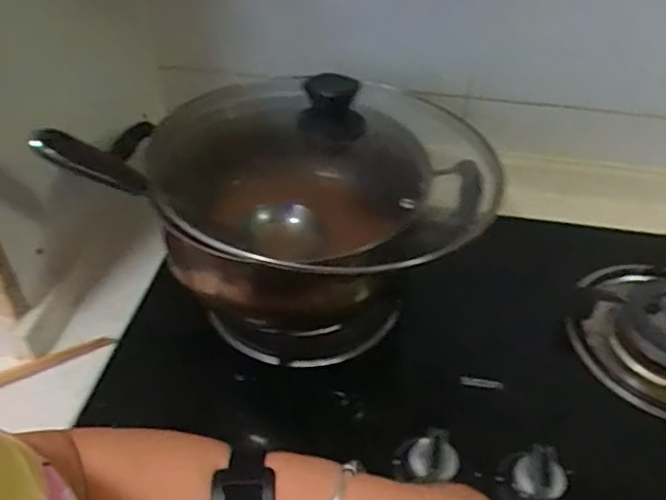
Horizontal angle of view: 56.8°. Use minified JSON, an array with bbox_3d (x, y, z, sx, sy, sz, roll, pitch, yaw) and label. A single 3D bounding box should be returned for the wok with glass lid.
[{"bbox_3d":[-0.032,-0.063,0.592,0.352,0.189,0.273,13,45,13],"label":"wok with glass lid"}]

